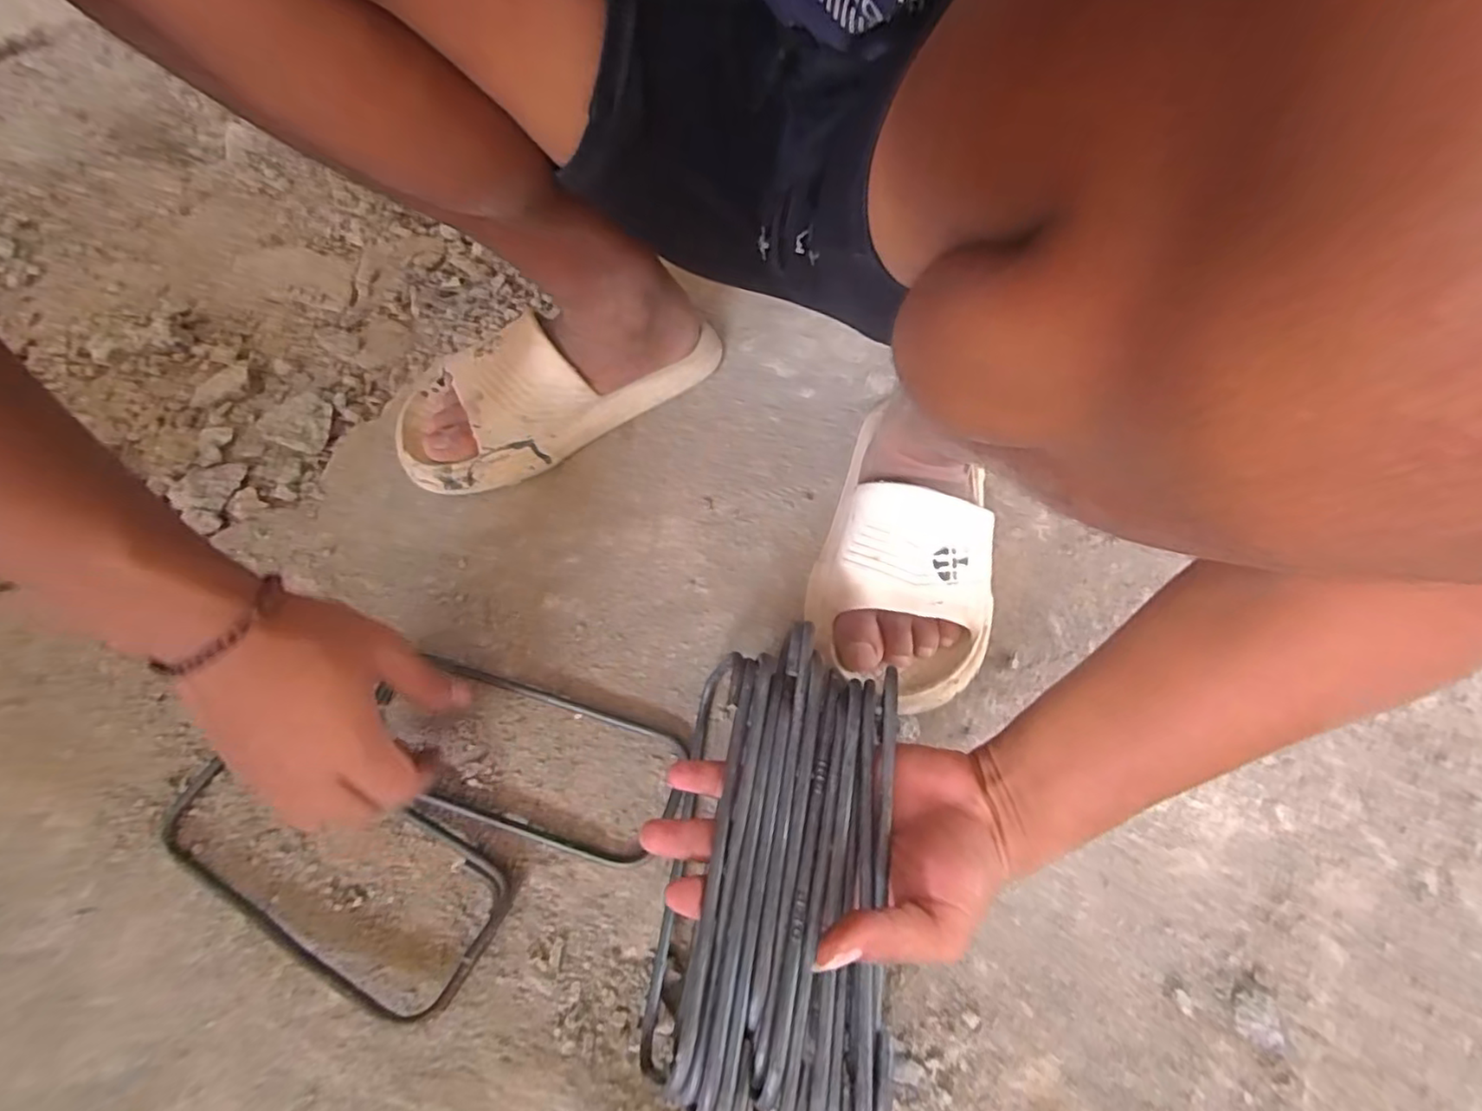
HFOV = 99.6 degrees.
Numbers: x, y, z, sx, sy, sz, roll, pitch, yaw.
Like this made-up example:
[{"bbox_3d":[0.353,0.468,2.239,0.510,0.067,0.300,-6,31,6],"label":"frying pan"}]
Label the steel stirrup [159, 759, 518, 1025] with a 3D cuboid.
[{"bbox_3d":[-0.228,0.168,0.351,0.203,0.014,0.086,27,63,10],"label":"steel stirrup"}]

